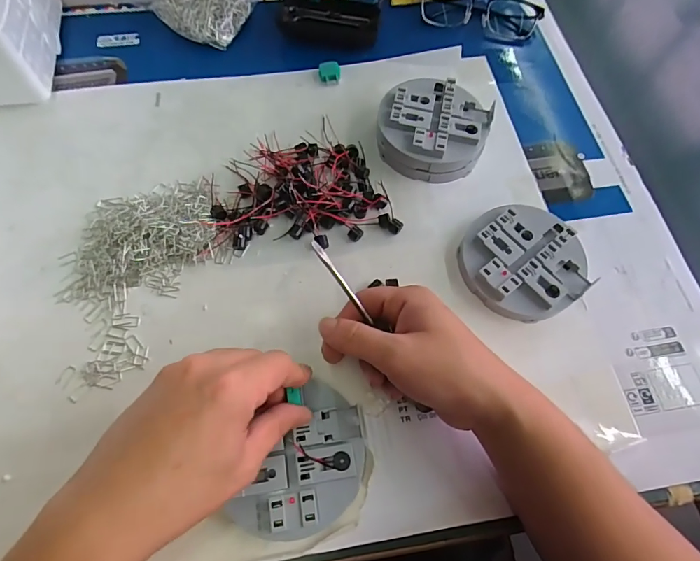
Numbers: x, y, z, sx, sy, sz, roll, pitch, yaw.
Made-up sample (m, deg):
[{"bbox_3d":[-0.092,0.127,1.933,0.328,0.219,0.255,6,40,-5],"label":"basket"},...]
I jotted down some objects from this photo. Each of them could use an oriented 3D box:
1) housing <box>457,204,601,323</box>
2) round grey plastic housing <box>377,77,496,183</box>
[{"bbox_3d":[0.147,-0.017,0.362,0.099,0.023,0.097,1,65,-2],"label":"housing"},{"bbox_3d":[0.078,-0.147,0.410,0.104,0.037,0.102,20,66,7],"label":"round grey plastic housing"}]

